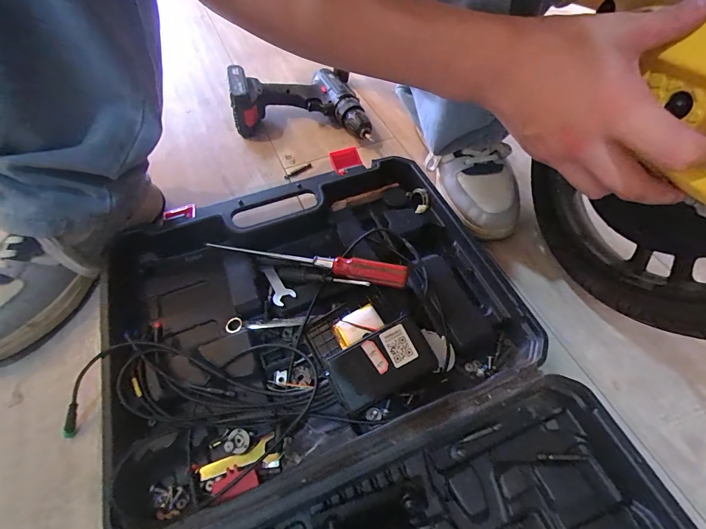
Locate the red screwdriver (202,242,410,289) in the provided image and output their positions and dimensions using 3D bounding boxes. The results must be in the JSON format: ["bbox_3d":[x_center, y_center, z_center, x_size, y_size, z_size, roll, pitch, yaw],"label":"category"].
[{"bbox_3d":[-0.049,-0.002,0.409,0.222,0.038,0.023,11,57,7],"label":"red screwdriver"}]

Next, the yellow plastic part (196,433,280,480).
[{"bbox_3d":[-0.104,0.182,0.323,0.071,0.005,0.023,-21,59,-14],"label":"yellow plastic part"}]

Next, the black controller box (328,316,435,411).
[{"bbox_3d":[0.028,0.096,0.343,0.097,0.017,0.058,-24,78,-10],"label":"black controller box"}]

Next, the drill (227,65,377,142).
[{"bbox_3d":[-0.095,-0.280,0.610,0.218,0.079,0.196,-9,57,-6],"label":"drill"}]

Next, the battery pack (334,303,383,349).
[{"bbox_3d":[0.004,0.064,0.374,0.050,0.006,0.034,-28,57,-6],"label":"battery pack"}]

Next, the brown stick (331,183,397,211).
[{"bbox_3d":[0.018,-0.097,0.506,0.100,0.018,0.008,-16,58,-11],"label":"brown stick"}]

